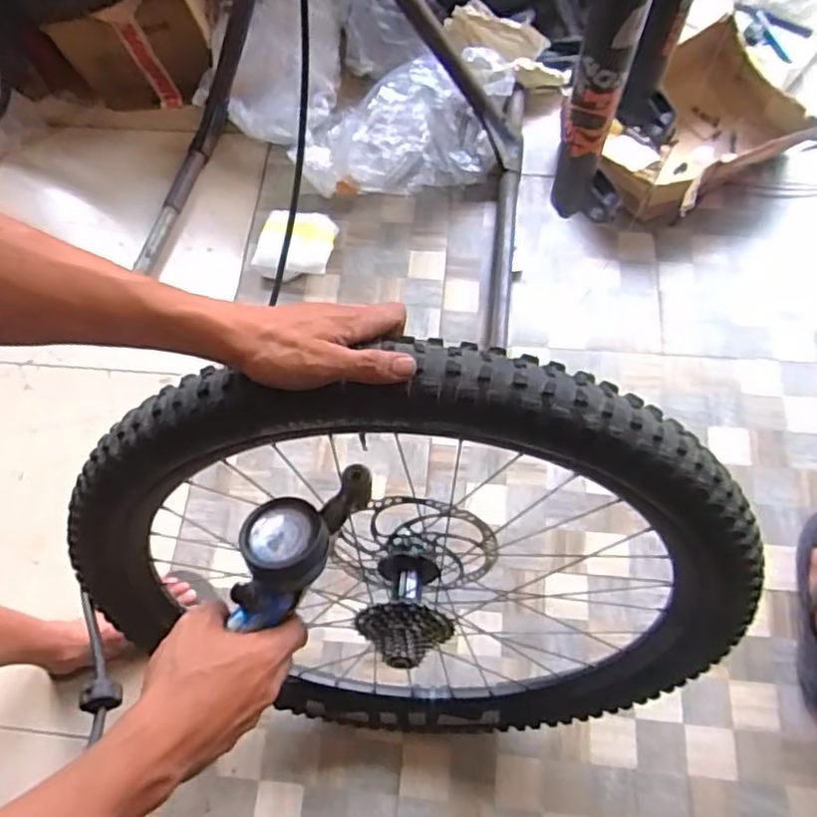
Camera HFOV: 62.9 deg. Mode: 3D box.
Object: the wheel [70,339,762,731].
[{"bbox_3d":[-0.002,0.227,0.712,0.648,0.682,0.160,1,47,5],"label":"wheel"}]

